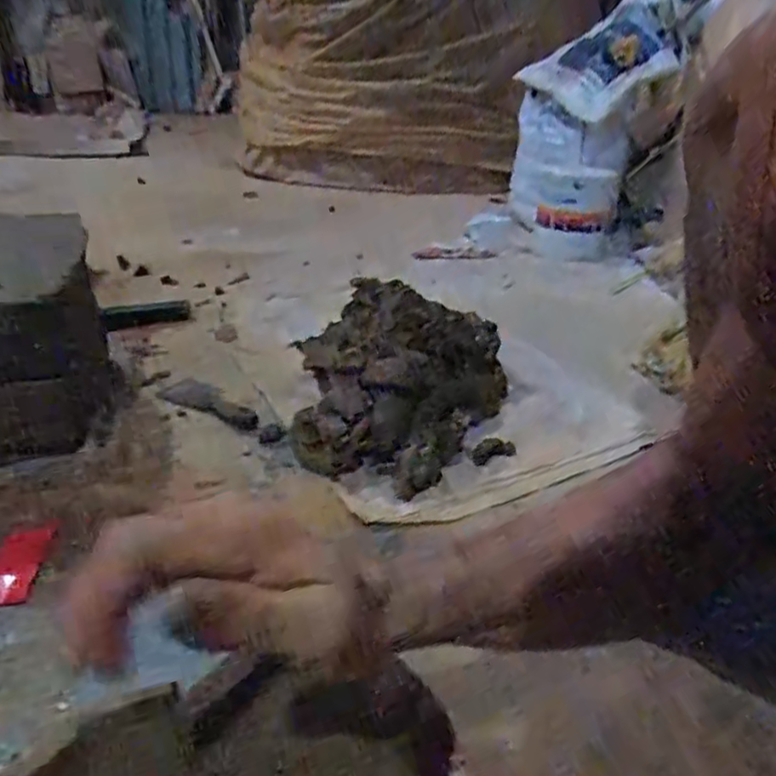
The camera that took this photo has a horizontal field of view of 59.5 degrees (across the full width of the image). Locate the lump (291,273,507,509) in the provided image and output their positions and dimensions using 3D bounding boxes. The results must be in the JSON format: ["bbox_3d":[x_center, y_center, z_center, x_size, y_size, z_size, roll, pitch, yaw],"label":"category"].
[{"bbox_3d":[0.019,-0.018,0.911,0.241,0.145,0.314,11,30,15],"label":"lump"}]

